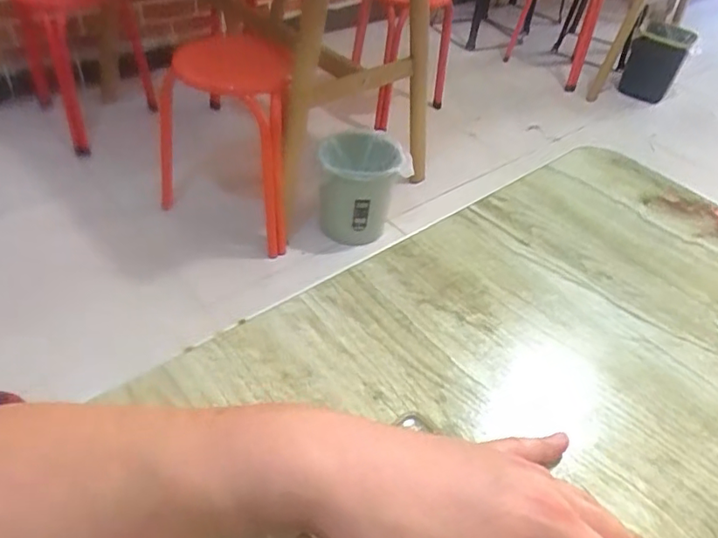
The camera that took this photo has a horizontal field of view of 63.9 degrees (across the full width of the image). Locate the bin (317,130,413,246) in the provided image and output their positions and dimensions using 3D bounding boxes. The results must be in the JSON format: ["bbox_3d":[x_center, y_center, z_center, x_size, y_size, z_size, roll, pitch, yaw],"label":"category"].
[{"bbox_3d":[0.013,-0.241,1.554,0.242,0.202,0.281,1,43,-7],"label":"bin"}]

